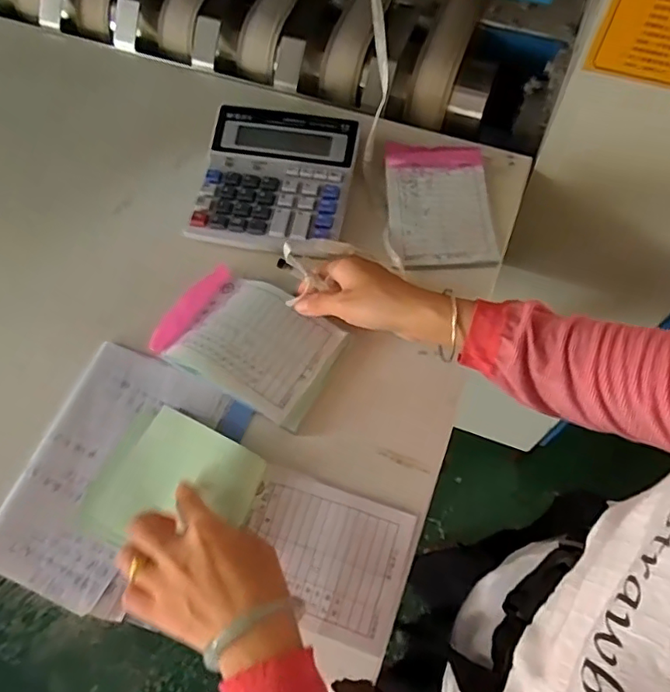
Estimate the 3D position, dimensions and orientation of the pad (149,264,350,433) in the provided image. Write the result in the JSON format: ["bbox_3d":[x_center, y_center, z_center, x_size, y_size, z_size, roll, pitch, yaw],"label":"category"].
[{"bbox_3d":[-0.080,-0.005,0.512,0.157,0.033,0.107,26,65,12],"label":"pad"}]

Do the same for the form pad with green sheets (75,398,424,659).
[{"bbox_3d":[-0.074,0.138,0.443,0.263,0.038,0.116,21,64,11],"label":"form pad with green sheets"}]

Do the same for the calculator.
[{"bbox_3d":[-0.062,-0.177,0.581,0.153,0.028,0.156,9,62,4],"label":"calculator"}]

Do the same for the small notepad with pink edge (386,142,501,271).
[{"bbox_3d":[0.108,-0.154,0.586,0.104,0.010,0.163,0,62,-1],"label":"small notepad with pink edge"}]

